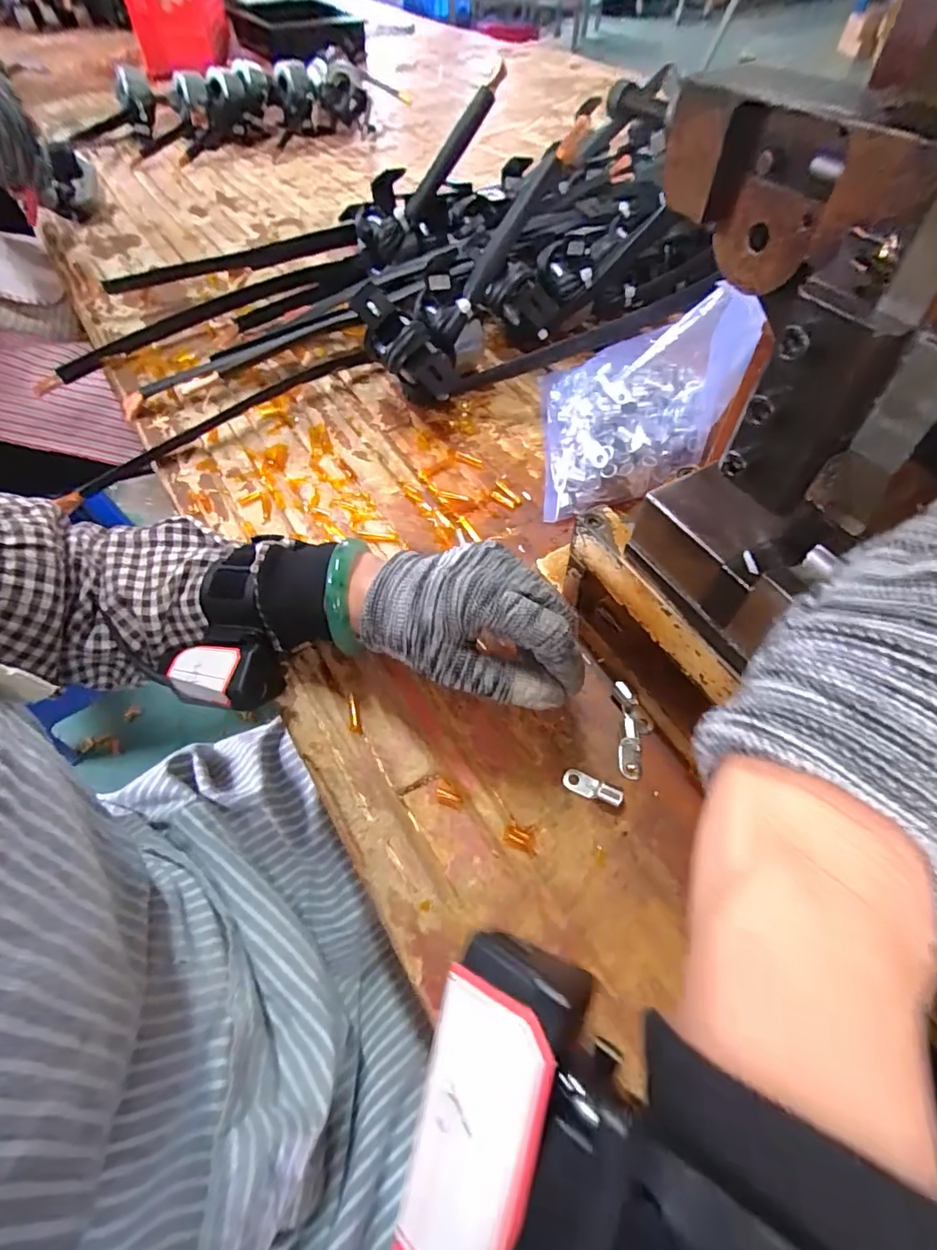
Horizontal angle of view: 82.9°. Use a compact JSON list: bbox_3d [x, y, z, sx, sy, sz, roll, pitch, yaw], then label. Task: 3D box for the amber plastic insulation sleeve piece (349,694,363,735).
[{"bbox_3d":[-0.068,0.052,0.315,0.006,0.004,0.027,-12,57,-5],"label":"amber plastic insulation sleeve piece"}]

